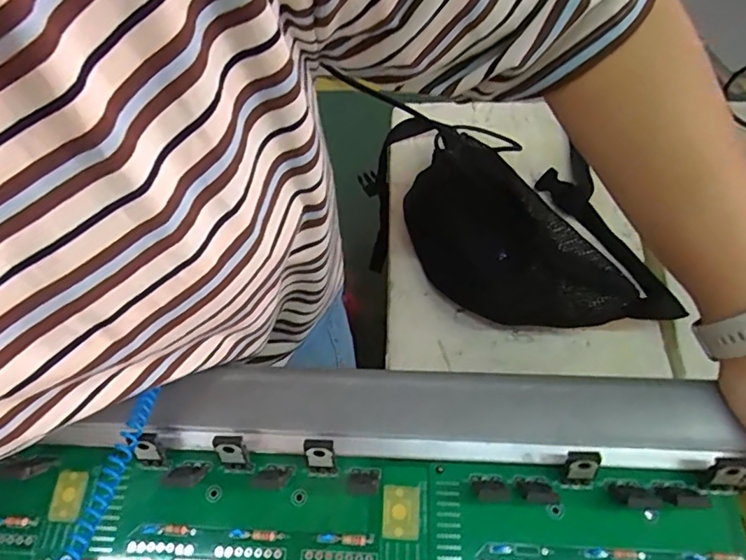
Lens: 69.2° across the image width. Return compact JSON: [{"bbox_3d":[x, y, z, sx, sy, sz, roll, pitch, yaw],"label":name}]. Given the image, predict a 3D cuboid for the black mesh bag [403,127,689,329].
[{"bbox_3d":[0.139,-0.042,0.544,0.133,0.101,0.293,-40,67,-16],"label":"black mesh bag"}]

